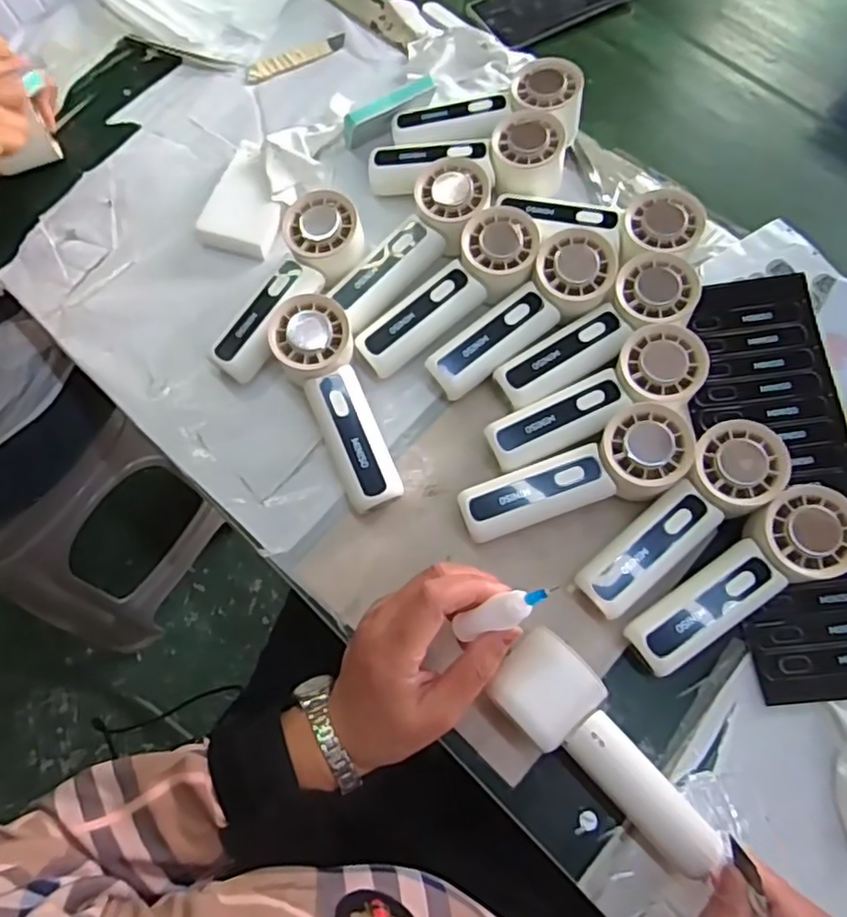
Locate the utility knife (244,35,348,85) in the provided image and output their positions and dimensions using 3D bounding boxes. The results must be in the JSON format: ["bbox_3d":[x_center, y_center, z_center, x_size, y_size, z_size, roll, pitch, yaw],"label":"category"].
[{"bbox_3d":[-0.119,-0.375,0.619,0.100,0.004,0.021,-28,73,-11],"label":"utility knife"}]

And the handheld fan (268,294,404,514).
[{"bbox_3d":[-0.061,-0.040,0.468,0.055,0.032,0.159,-22,84,-8],"label":"handheld fan"}]

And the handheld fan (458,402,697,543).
[{"bbox_3d":[0.102,0.017,0.447,0.151,0.055,0.054,-20,70,-7],"label":"handheld fan"}]

